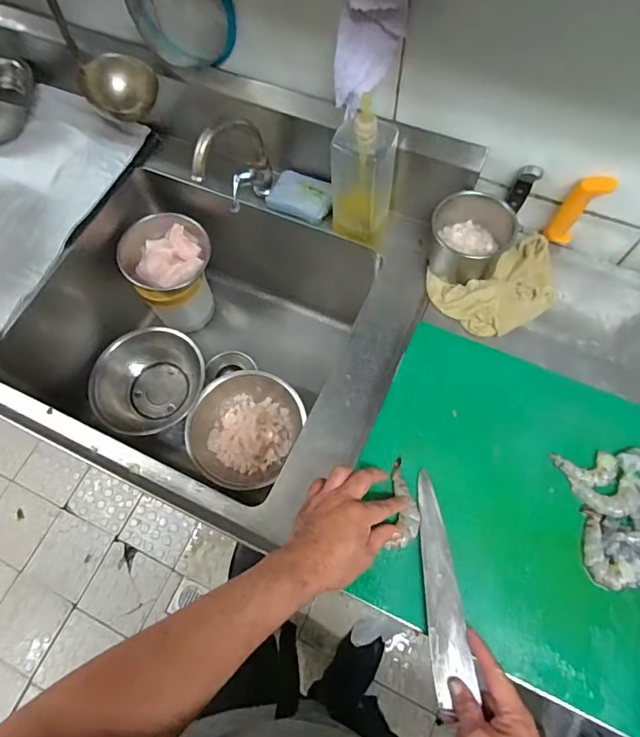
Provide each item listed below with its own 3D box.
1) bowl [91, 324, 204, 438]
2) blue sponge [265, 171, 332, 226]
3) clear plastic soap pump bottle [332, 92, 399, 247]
[{"bbox_3d":[-0.367,0.033,1.037,0.230,0.104,0.219,-1,67,2],"label":"bowl"},{"bbox_3d":[-0.031,-0.303,0.835,0.114,0.027,0.076,25,71,12],"label":"blue sponge"},{"bbox_3d":[0.067,-0.296,0.722,0.084,0.223,0.072,19,69,10],"label":"clear plastic soap pump bottle"}]

